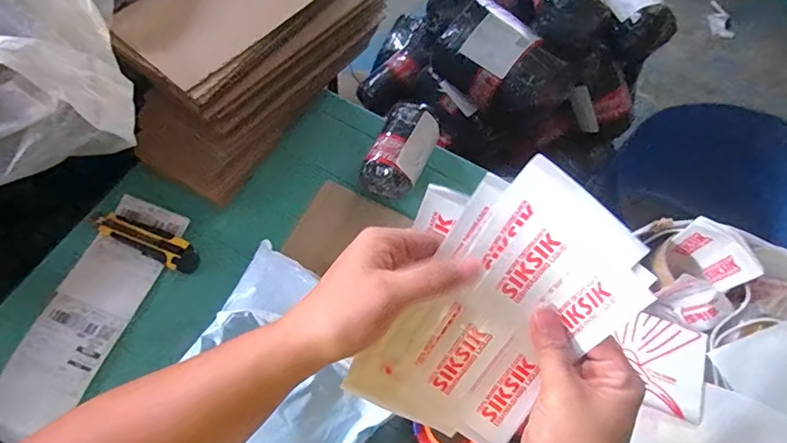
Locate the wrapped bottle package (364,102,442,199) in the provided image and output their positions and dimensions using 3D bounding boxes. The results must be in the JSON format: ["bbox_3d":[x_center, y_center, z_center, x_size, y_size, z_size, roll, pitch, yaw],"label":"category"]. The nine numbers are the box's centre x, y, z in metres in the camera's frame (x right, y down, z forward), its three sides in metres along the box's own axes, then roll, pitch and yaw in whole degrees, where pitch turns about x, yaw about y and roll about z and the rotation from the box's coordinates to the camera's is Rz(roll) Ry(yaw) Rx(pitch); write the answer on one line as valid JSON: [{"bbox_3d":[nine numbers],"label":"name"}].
[{"bbox_3d":[0.013,-0.100,0.685,0.075,0.070,0.130,23,65,7],"label":"wrapped bottle package"}]

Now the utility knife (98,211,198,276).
[{"bbox_3d":[-0.324,0.024,0.633,0.142,0.012,0.039,24,65,8],"label":"utility knife"}]

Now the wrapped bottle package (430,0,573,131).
[{"bbox_3d":[0.191,-0.280,0.852,0.137,0.115,0.227,-31,70,-17],"label":"wrapped bottle package"}]

